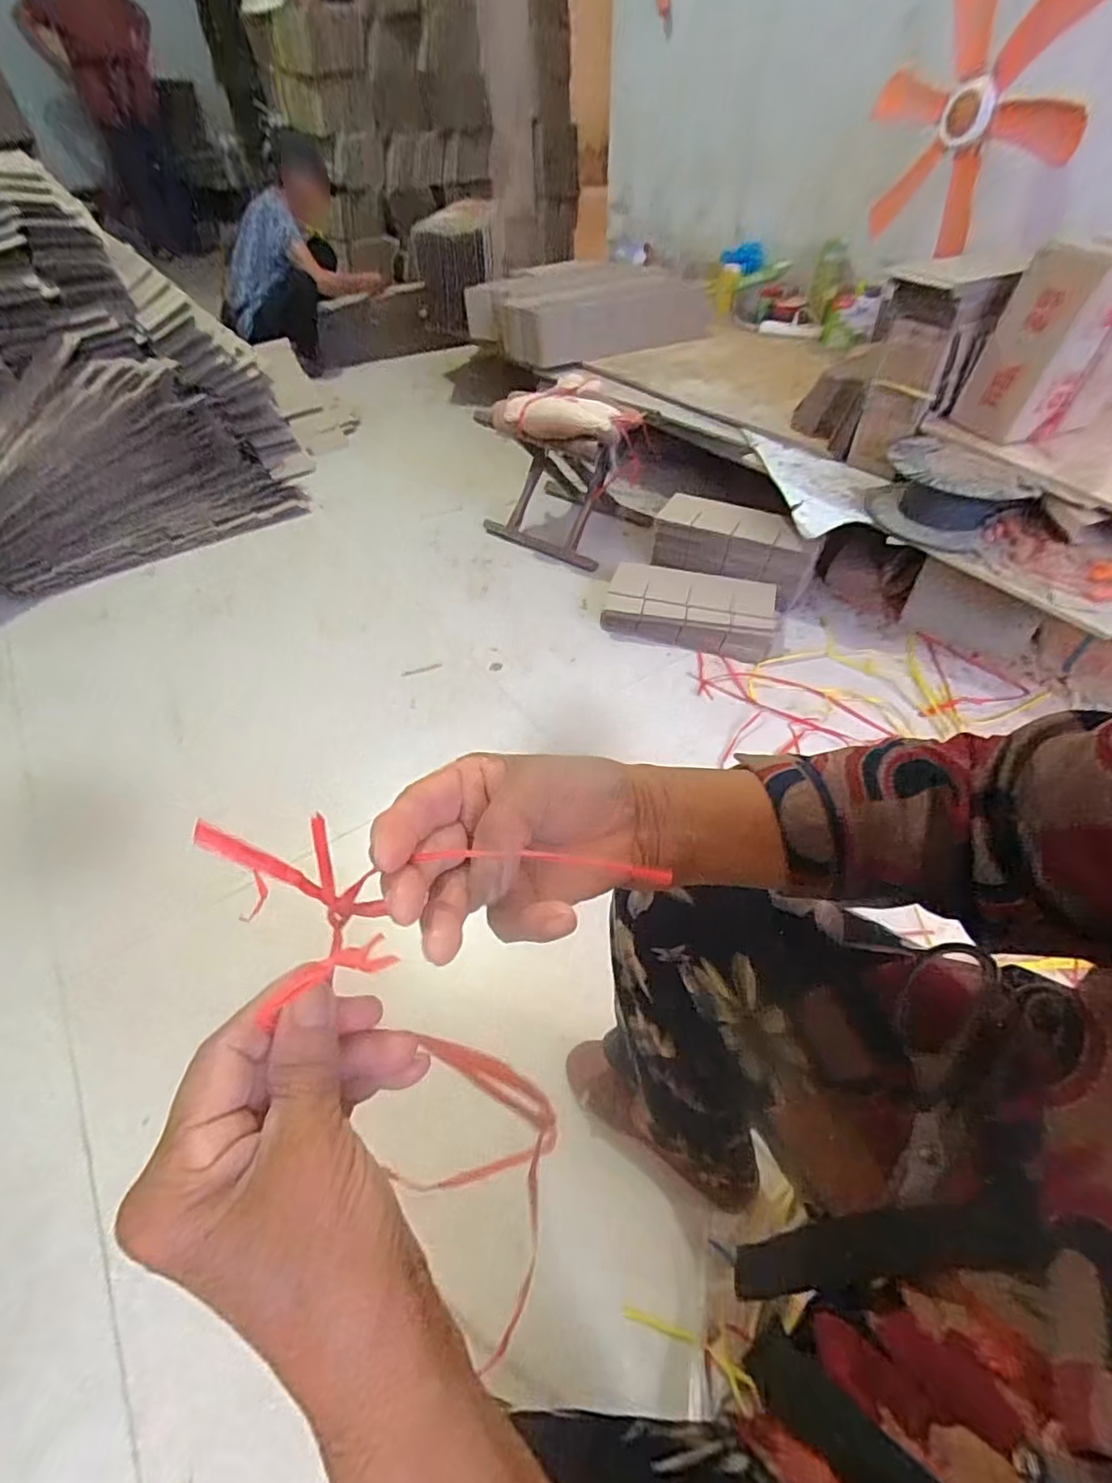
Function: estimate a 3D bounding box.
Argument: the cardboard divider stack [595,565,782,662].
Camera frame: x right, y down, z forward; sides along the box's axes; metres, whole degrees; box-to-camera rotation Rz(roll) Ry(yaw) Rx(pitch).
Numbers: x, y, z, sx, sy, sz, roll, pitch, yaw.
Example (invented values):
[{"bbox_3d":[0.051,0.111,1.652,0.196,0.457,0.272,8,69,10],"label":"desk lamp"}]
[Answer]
[{"bbox_3d":[0.281,-0.281,1.294,0.353,0.074,0.203,13,49,12],"label":"cardboard divider stack"}]

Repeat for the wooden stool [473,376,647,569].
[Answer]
[{"bbox_3d":[0.031,-0.679,1.496,0.365,0.318,0.301,30,56,25],"label":"wooden stool"}]

